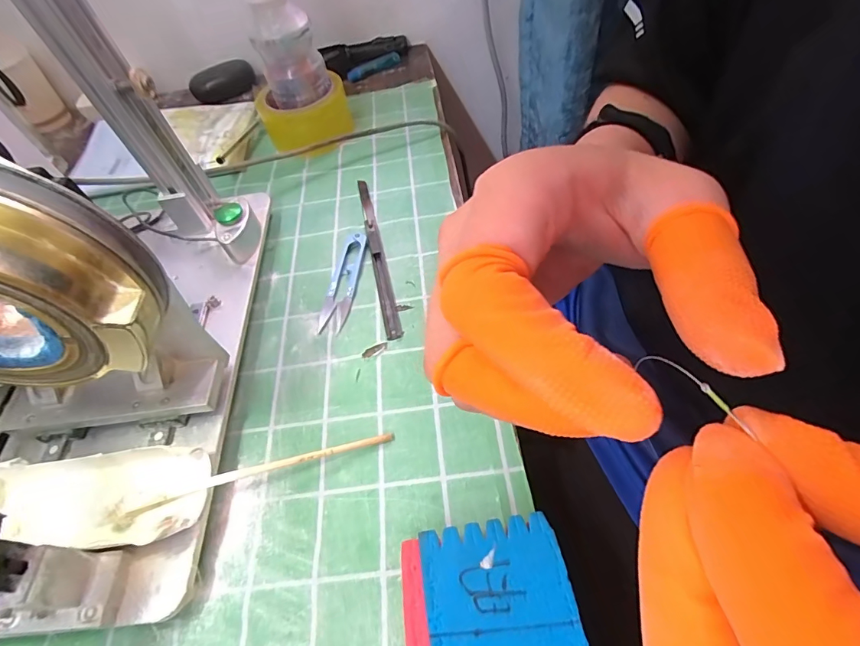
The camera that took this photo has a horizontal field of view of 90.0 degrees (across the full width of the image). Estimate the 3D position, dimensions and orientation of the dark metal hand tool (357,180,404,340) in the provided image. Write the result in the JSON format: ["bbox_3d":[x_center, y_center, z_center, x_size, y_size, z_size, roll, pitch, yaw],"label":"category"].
[{"bbox_3d":[-0.048,-0.066,0.380,0.013,0.007,0.191,-13,55,-5],"label":"dark metal hand tool"}]

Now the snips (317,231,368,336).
[{"bbox_3d":[-0.074,-0.038,0.365,0.025,0.009,0.102,1,55,10],"label":"snips"}]

